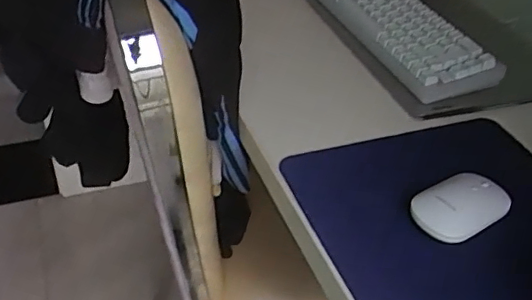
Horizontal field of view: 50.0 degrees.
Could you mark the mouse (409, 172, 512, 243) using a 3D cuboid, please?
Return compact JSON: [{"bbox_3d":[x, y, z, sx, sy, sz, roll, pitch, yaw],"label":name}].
[{"bbox_3d":[0.186,0.051,0.542,0.095,0.025,0.061,-23,46,-30],"label":"mouse"}]

